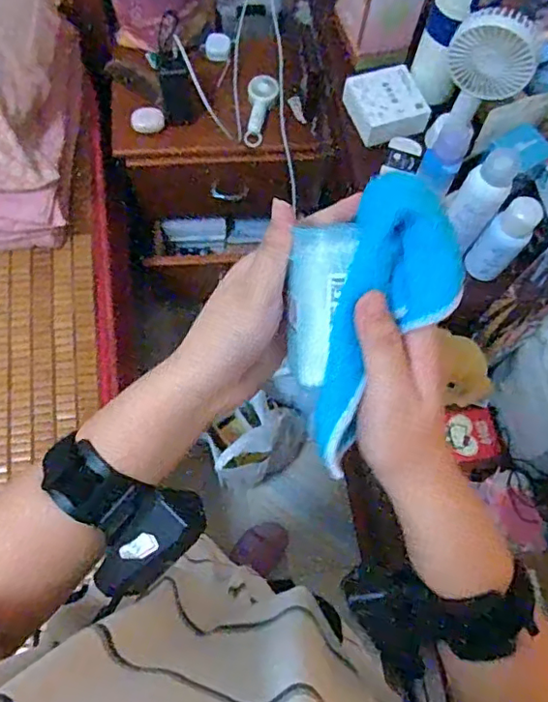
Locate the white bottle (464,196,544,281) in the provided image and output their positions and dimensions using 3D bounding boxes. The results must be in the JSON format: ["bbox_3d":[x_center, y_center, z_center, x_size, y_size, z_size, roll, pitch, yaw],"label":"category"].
[{"bbox_3d":[0.274,-0.132,0.680,0.049,0.121,0.044,38,72,10],"label":"white bottle"}]

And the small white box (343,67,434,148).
[{"bbox_3d":[0.157,-0.348,0.802,0.101,0.038,0.105,-20,72,-10],"label":"small white box"}]

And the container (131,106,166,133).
[{"bbox_3d":[-0.241,-0.443,1.076,0.062,0.034,0.034,-5,70,-4],"label":"container"}]

